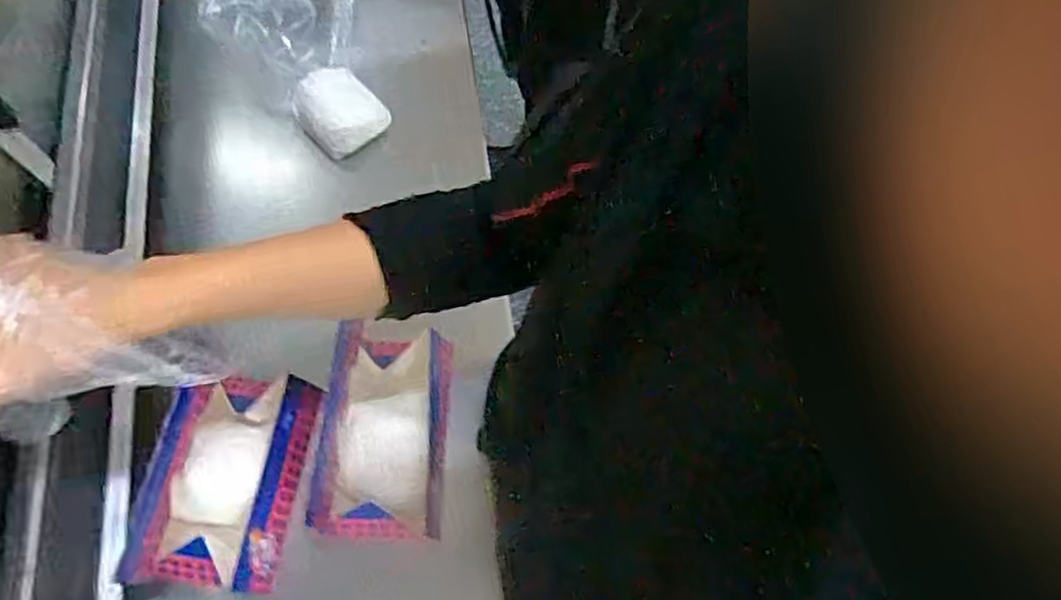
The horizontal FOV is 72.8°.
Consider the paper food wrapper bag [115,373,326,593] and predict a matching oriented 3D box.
[{"bbox_3d":[-0.251,0.147,0.602,0.112,0.040,0.176,10,68,1],"label":"paper food wrapper bag"}]

